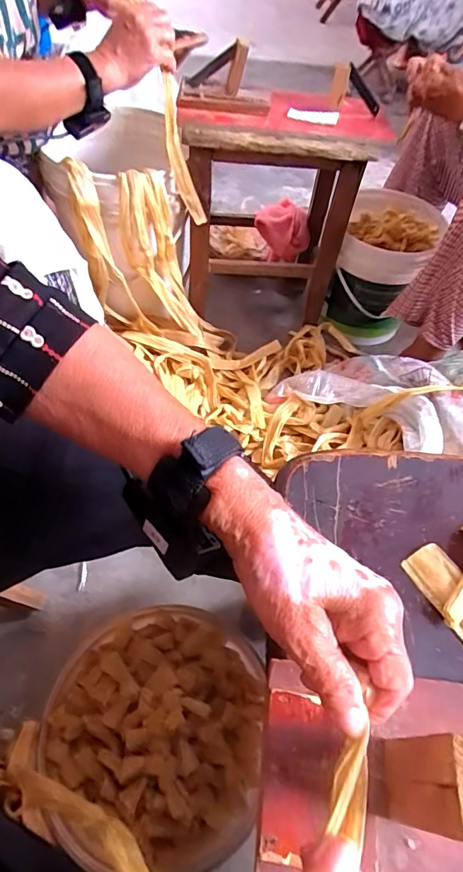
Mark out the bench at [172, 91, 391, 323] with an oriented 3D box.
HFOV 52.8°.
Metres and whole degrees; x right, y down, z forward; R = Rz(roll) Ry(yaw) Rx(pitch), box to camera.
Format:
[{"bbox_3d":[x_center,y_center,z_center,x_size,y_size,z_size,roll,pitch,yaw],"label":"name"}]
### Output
[{"bbox_3d":[0.091,-0.461,0.956,0.343,0.373,0.275,15,55,5],"label":"bench"}]

